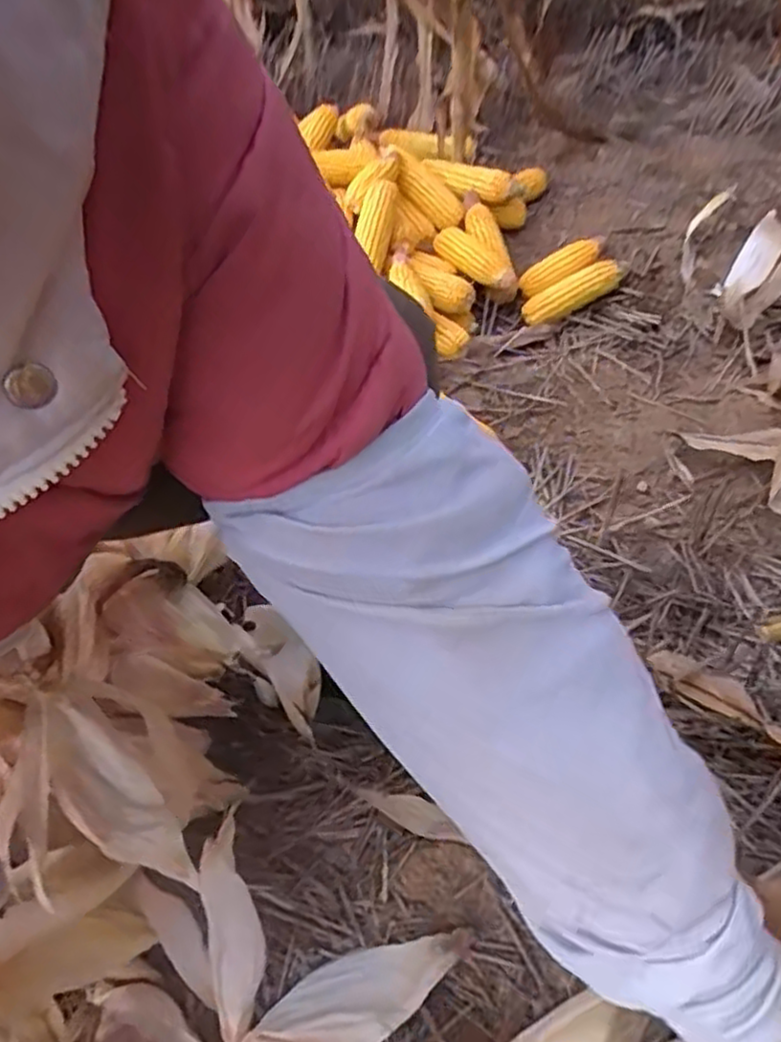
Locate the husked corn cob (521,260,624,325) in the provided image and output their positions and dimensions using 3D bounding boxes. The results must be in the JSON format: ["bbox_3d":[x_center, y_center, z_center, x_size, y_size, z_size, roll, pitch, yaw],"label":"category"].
[{"bbox_3d":[0.281,-0.356,1.114,0.157,0.042,0.039,-22,44,28],"label":"husked corn cob"}]

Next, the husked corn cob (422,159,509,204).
[{"bbox_3d":[0.126,-0.569,1.191,0.047,0.040,0.168,-34,55,-21],"label":"husked corn cob"}]

